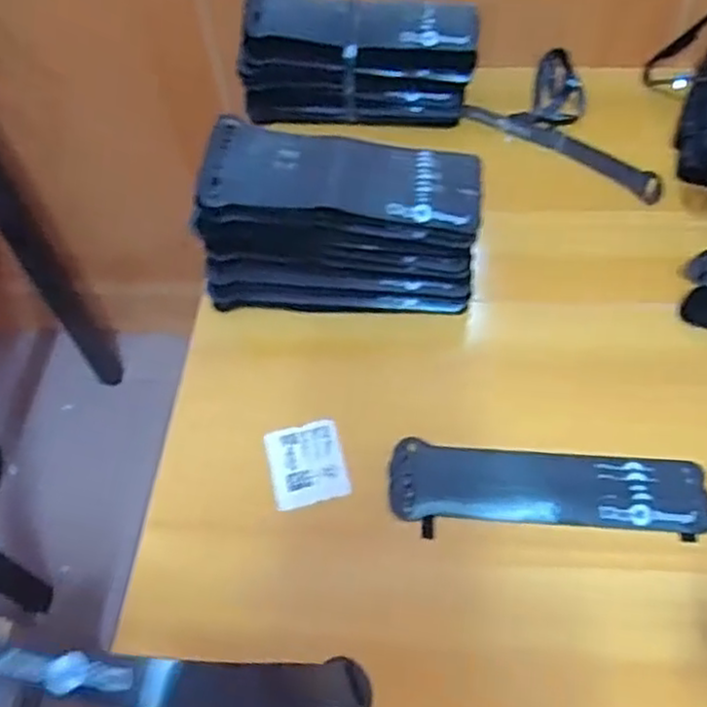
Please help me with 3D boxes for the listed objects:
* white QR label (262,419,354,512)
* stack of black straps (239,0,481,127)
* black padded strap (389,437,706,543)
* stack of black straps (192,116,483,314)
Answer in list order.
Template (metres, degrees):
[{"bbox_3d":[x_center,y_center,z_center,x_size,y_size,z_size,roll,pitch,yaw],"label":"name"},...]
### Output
[{"bbox_3d":[-0.032,0.075,0.486,0.050,0.004,0.058,-13,57,-5],"label":"white QR label"},{"bbox_3d":[0.006,-0.266,0.643,0.203,0.099,0.095,11,58,10],"label":"stack of black straps"},{"bbox_3d":[0.126,0.089,0.461,0.199,0.010,0.055,4,57,6],"label":"black padded strap"},{"bbox_3d":[-0.009,-0.101,0.542,0.204,0.115,0.107,0,57,3],"label":"stack of black straps"}]

